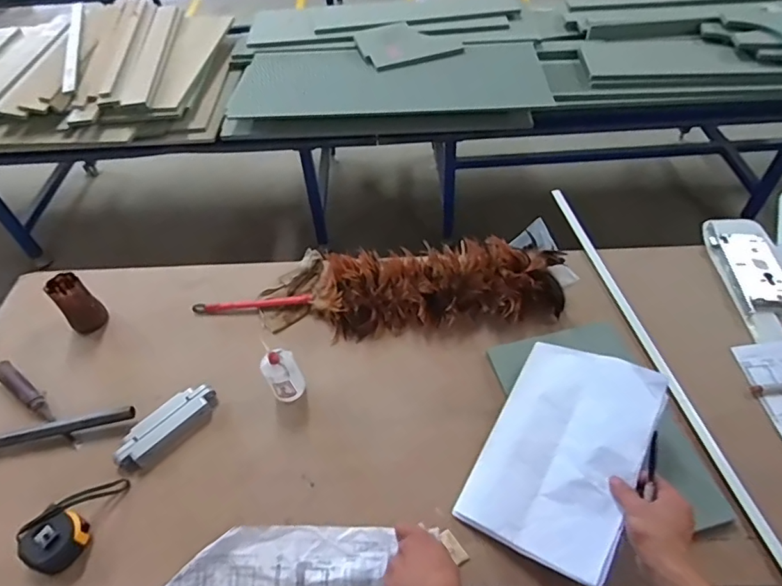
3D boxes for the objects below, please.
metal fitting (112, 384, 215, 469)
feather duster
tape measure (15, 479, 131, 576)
[{"bbox_3d":[-0.363,0.212,0.821,0.059,0.034,0.167,34,60,28],"label":"metal fitting"},{"bbox_3d":[-0.025,-0.011,0.938,0.676,0.107,0.164,-6,50,-1],"label":"feather duster"},{"bbox_3d":[-0.441,0.325,0.716,0.141,0.055,0.077,-36,57,-23],"label":"tape measure"}]

